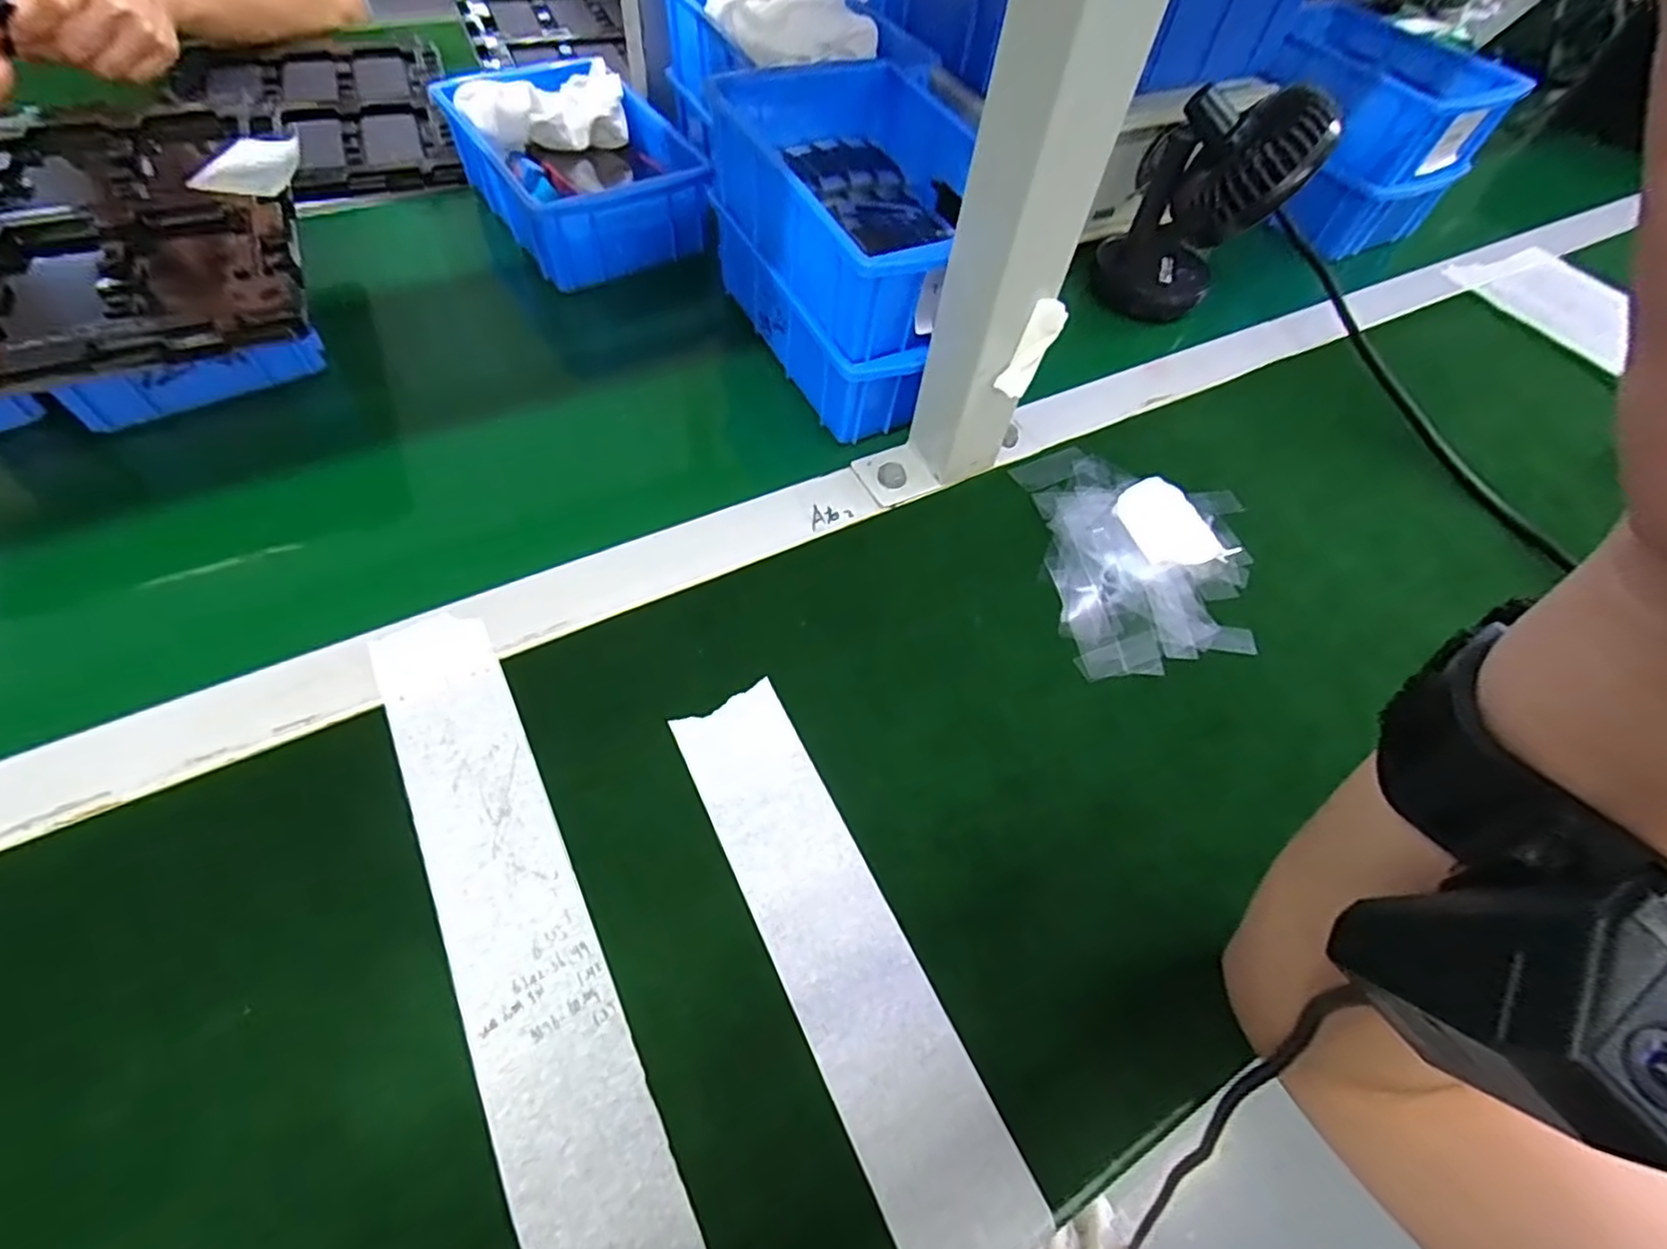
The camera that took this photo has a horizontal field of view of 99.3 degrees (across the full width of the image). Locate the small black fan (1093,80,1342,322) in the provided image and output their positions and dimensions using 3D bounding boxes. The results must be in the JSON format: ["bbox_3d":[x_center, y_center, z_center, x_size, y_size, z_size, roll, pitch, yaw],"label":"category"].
[{"bbox_3d":[0.268,-0.305,0.515,0.108,0.149,0.101,25,60,11],"label":"small black fan"}]

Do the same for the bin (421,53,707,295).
[{"bbox_3d":[-0.191,-0.344,0.530,0.132,0.067,0.192,-30,65,-21],"label":"bin"}]

